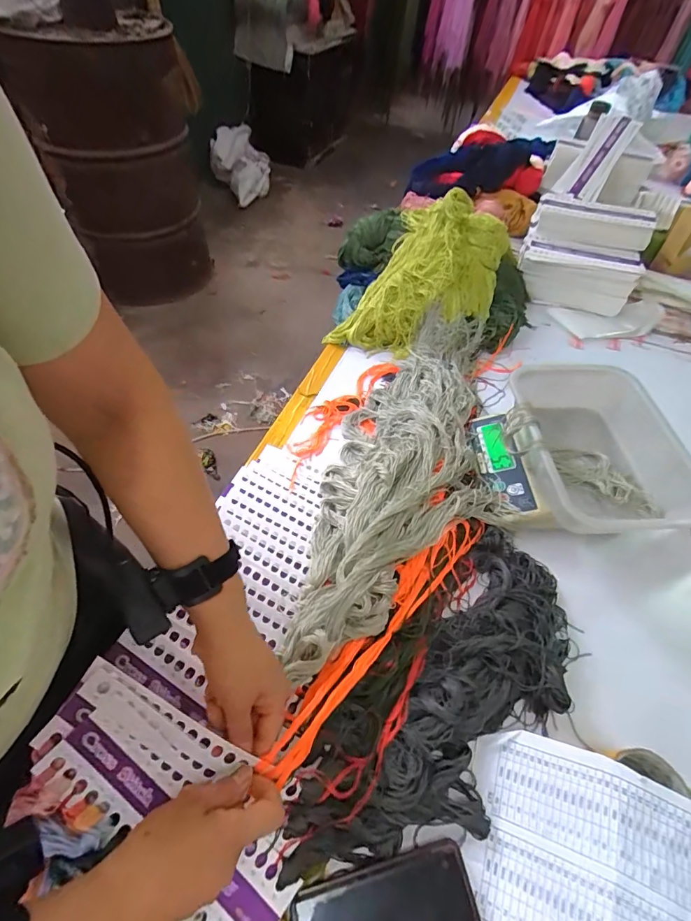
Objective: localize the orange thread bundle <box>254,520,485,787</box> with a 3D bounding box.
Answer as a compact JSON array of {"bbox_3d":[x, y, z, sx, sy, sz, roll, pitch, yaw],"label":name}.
[{"bbox_3d":[0.049,0.190,0.520,0.048,0.035,0.385,37,52,21],"label":"orange thread bundle"}]

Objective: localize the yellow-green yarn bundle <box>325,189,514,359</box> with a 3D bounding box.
[{"bbox_3d":[0.161,-0.386,0.900,0.271,0.108,0.455,40,80,23],"label":"yellow-green yarn bundle"}]

